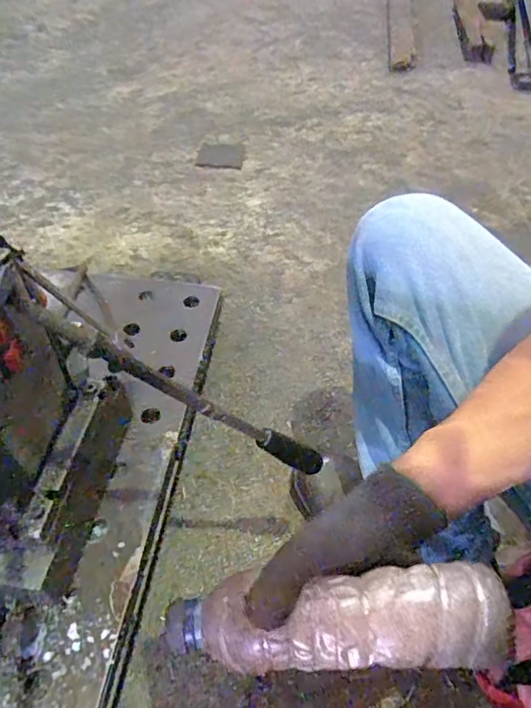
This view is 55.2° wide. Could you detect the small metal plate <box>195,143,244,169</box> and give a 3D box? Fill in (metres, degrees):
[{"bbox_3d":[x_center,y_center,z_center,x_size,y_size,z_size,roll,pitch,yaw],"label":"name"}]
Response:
[{"bbox_3d":[-0.121,-0.526,1.348,0.118,0.008,0.090,6,67,-1],"label":"small metal plate"}]

